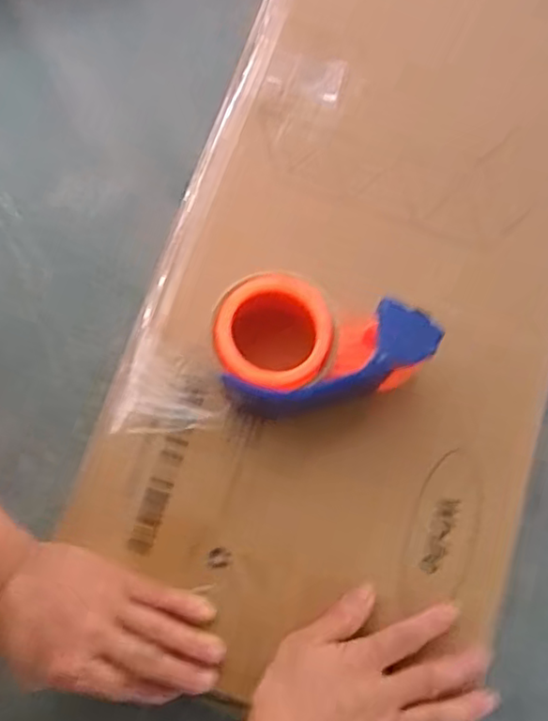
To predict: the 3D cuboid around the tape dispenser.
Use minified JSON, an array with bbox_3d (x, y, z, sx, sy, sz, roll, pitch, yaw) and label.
[{"bbox_3d":[0.032,-0.004,0.425,0.125,0.078,0.082,15,77,1],"label":"tape dispenser"}]

